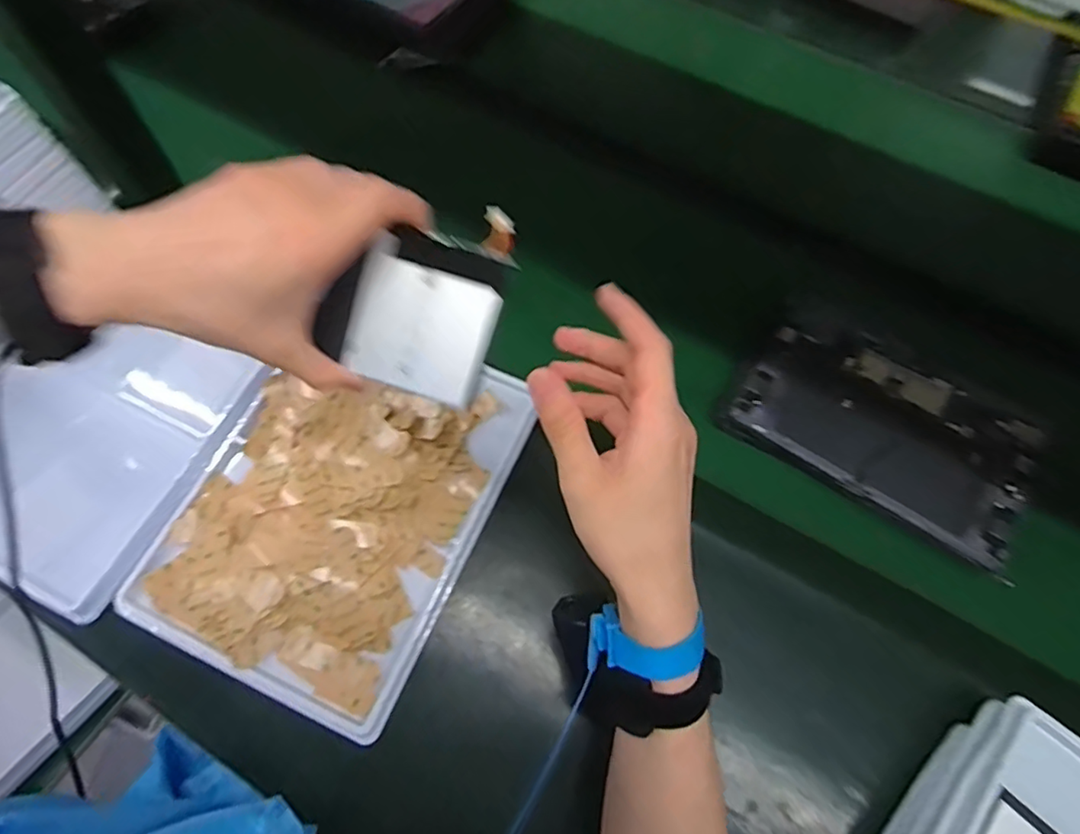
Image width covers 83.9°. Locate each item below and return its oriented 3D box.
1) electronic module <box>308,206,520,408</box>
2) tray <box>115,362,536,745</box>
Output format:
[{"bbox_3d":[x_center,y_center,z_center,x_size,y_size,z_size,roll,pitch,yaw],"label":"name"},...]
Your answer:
[{"bbox_3d":[-0.069,-0.069,0.344,0.092,0.005,0.110,21,101,-6],"label":"electronic module"},{"bbox_3d":[-0.178,0.069,0.521,0.246,0.029,0.311,23,71,7],"label":"tray"}]

